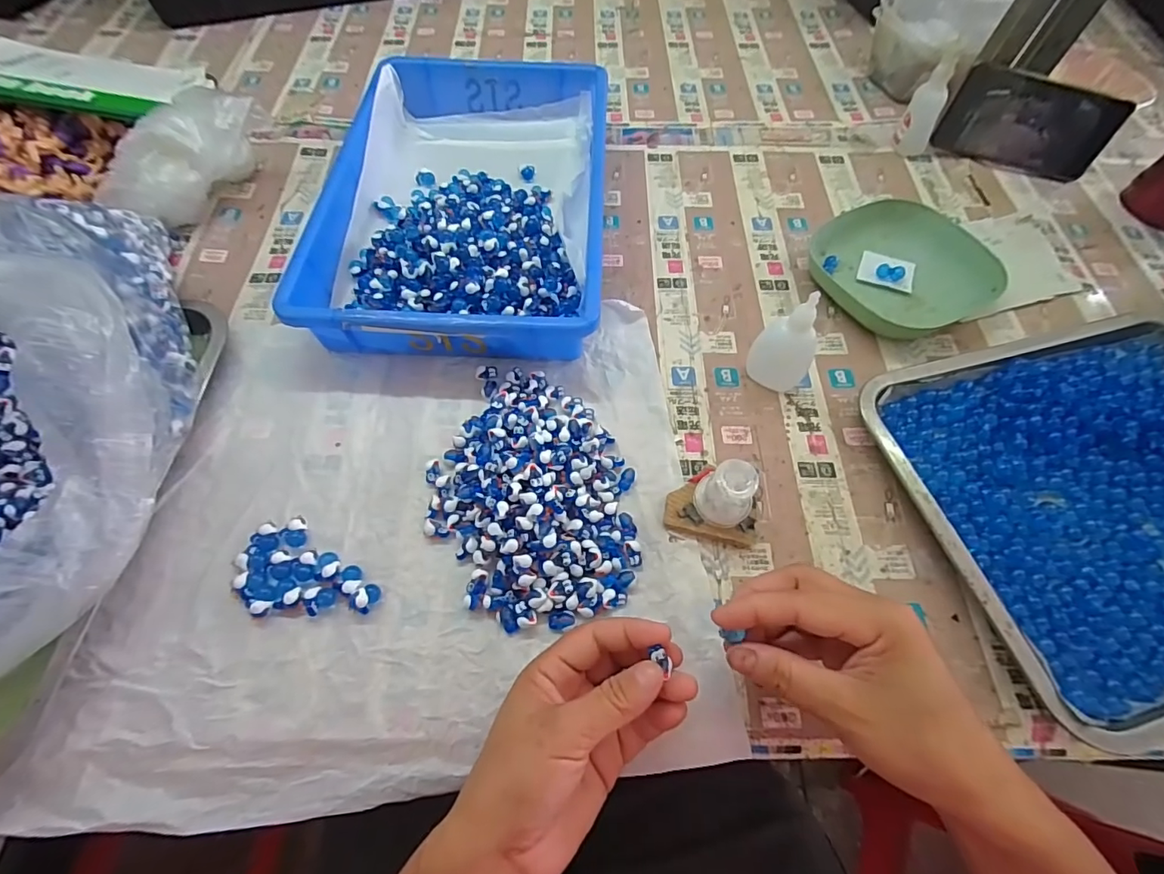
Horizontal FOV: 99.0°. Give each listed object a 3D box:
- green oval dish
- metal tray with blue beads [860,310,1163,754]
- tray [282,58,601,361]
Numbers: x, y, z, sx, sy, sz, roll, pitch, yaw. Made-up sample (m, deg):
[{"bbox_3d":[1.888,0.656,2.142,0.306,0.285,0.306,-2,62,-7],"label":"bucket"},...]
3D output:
[{"bbox_3d":[0.293,-0.158,0.459,0.135,0.033,0.148,-36,68,-18],"label":"green oval dish"},{"bbox_3d":[0.400,0.036,0.359,0.328,0.032,0.263,-14,63,-8],"label":"metal tray with blue beads"},{"bbox_3d":[-0.103,-0.229,0.474,0.240,0.061,0.362,3,62,0],"label":"tray"}]

